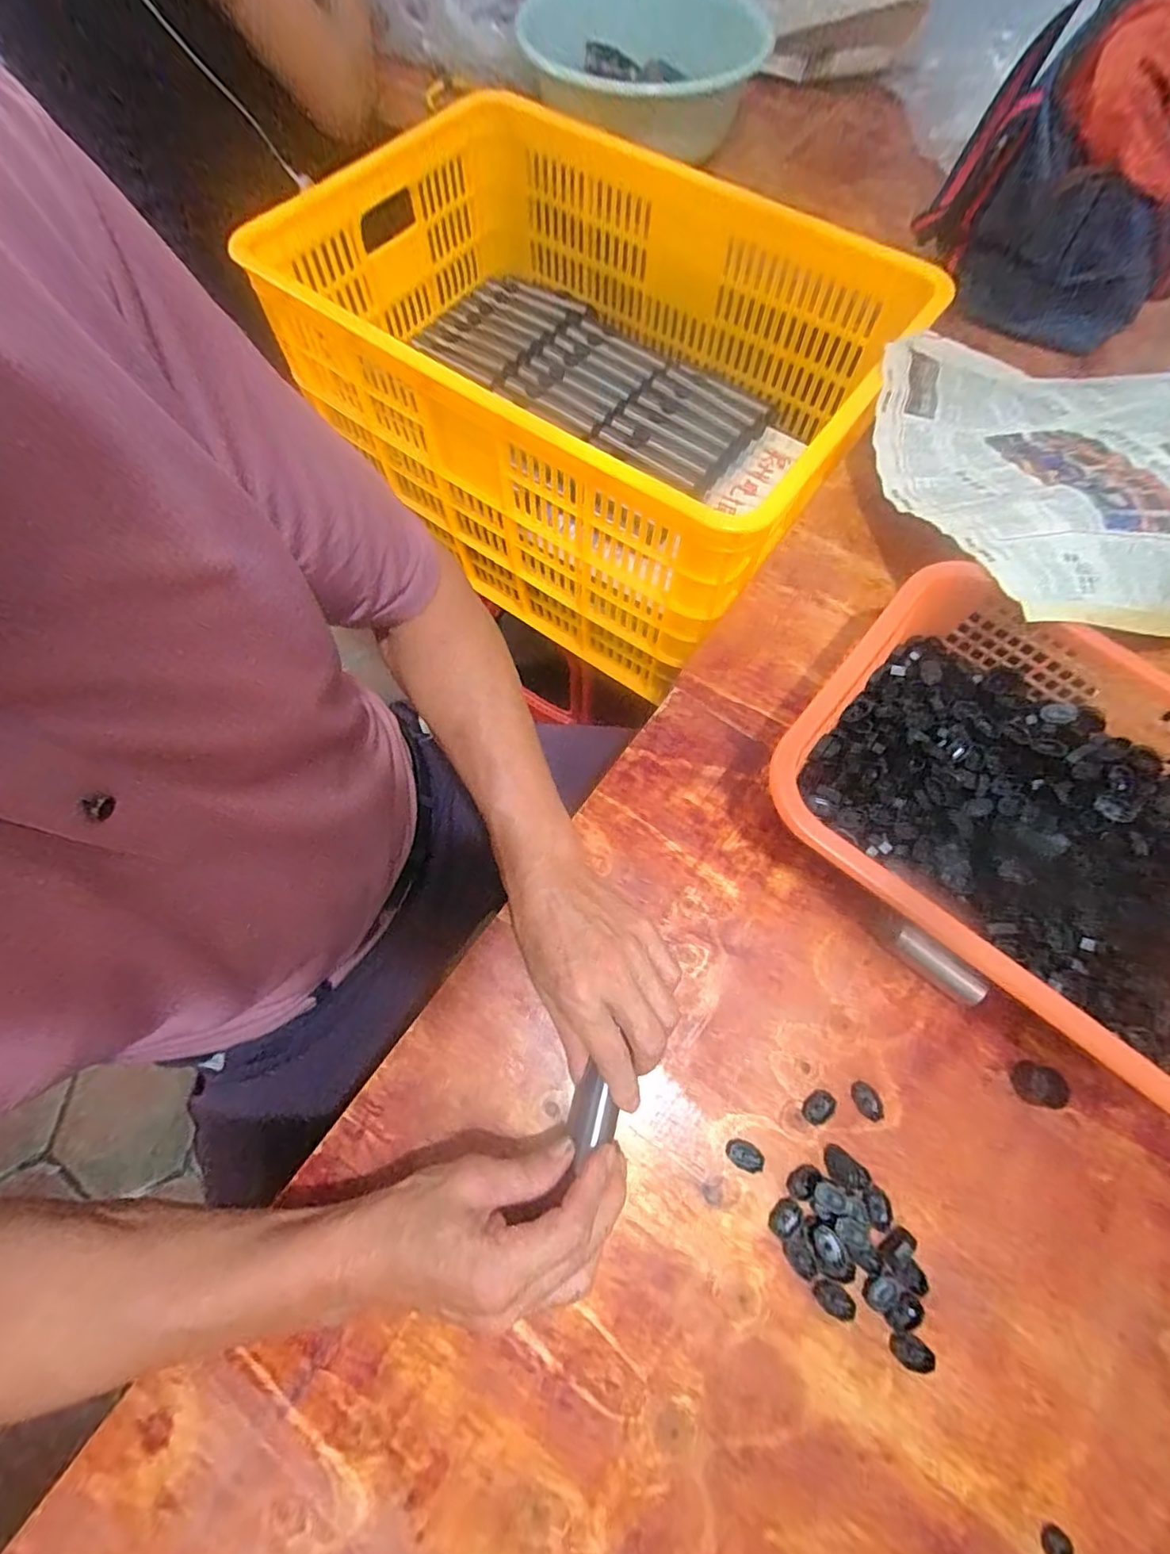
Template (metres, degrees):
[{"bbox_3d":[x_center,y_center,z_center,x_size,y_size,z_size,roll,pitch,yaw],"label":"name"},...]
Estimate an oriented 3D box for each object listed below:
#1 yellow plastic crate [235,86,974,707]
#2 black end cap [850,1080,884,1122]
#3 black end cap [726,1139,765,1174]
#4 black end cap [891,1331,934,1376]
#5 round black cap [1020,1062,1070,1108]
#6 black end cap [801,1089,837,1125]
[{"bbox_3d":[-0.009,-0.433,0.665,0.582,0.329,0.406,34,73,10],"label":"yellow plastic crate"},{"bbox_3d":[0.184,0.210,0.361,0.014,0.004,0.024,-28,73,-11],"label":"black end cap"},{"bbox_3d":[0.101,0.238,0.350,0.023,0.006,0.015,23,71,7],"label":"black end cap"},{"bbox_3d":[0.186,0.328,0.316,0.024,0.004,0.015,20,69,7],"label":"black end cap"},{"bbox_3d":[0.296,0.200,0.363,0.026,0.014,0.025,0,70,-1],"label":"round black cap"},{"bbox_3d":[0.151,0.214,0.360,0.022,0.005,0.015,-38,75,-13],"label":"black end cap"}]

